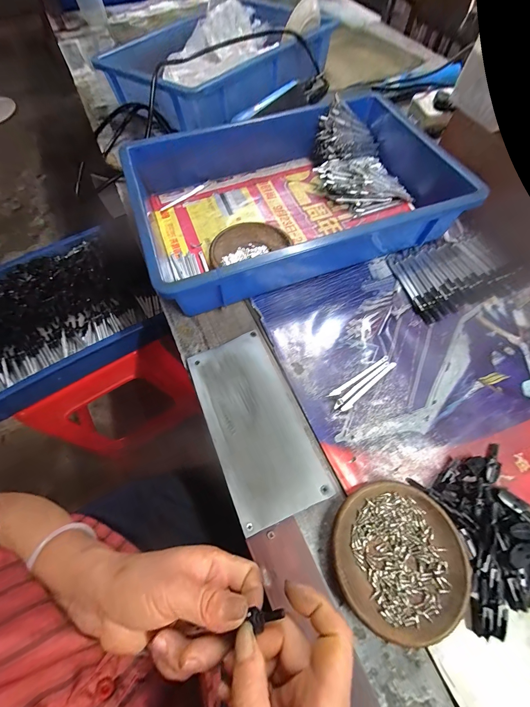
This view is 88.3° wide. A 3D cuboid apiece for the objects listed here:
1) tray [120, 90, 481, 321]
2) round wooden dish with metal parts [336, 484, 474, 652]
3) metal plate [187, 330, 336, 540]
[{"bbox_3d":[0.048,-0.240,0.410,0.444,0.081,0.283,-20,67,-8],"label":"tray"},{"bbox_3d":[0.119,0.180,0.246,0.113,0.016,0.112,0,66,1],"label":"round wooden dish with metal parts"},{"bbox_3d":[-0.013,0.072,0.301,0.095,0.006,0.197,-20,67,-12],"label":"metal plate"}]

